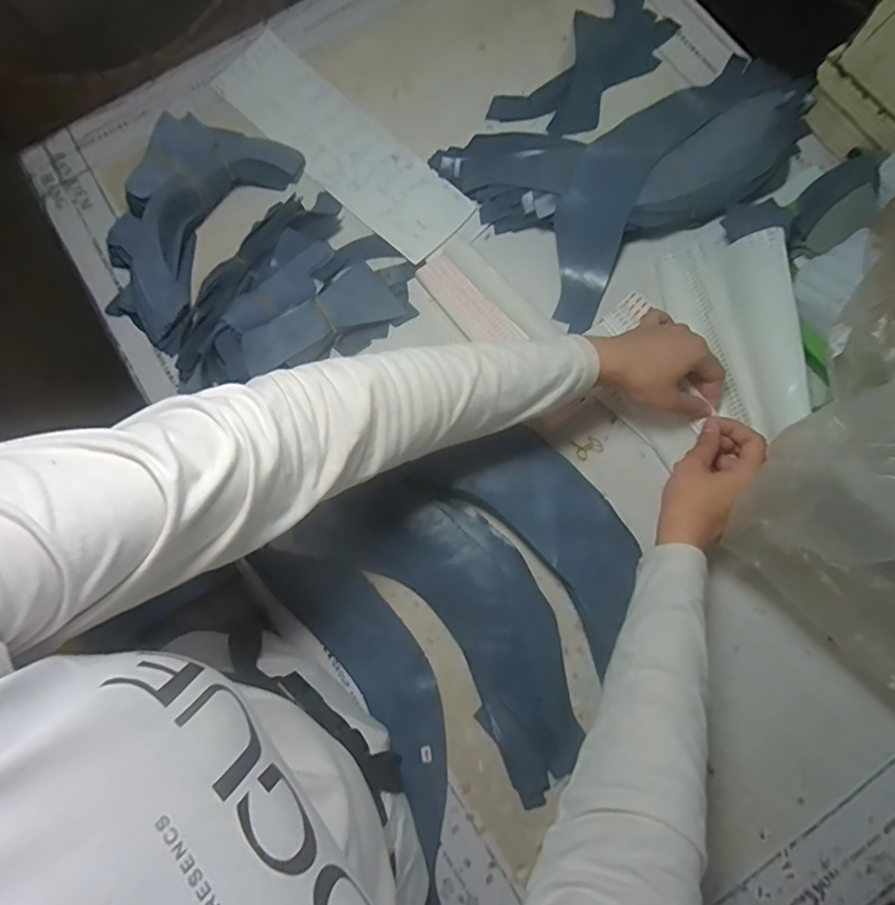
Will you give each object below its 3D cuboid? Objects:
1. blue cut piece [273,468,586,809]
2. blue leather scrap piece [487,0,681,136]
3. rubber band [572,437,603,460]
[{"bbox_3d":[0.013,0.133,0.479,0.291,0.019,0.129,44,86,9],"label":"blue cut piece"},{"bbox_3d":[0.163,-0.430,0.612,0.100,0.010,0.248,39,81,9],"label":"blue leather scrap piece"},{"bbox_3d":[0.130,-0.005,0.519,0.025,0.004,0.019,-26,78,-5],"label":"rubber band"}]

